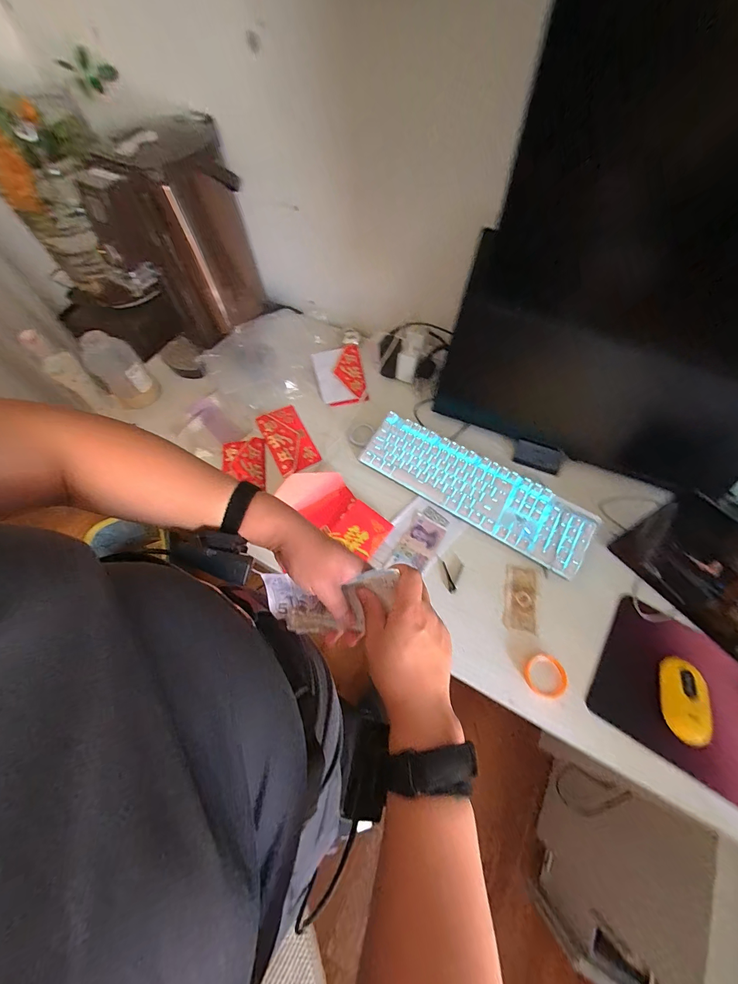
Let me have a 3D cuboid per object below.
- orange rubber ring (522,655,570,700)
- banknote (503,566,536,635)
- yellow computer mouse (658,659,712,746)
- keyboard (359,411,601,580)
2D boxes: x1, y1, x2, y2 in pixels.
[{"bbox_3d":[0.262,0.273,0.515,0.056,0.014,0.057,-1,62,2],"label":"orange rubber ring"},{"bbox_3d":[0.248,0.175,0.570,0.046,0.004,0.100,8,67,13],"label":"banknote"},{"bbox_3d":[0.440,0.289,0.483,0.058,0.027,0.105,15,64,11],"label":"yellow computer mouse"},{"bbox_3d":[0.190,-0.009,0.644,0.421,0.038,0.122,31,68,17],"label":"keyboard"}]

